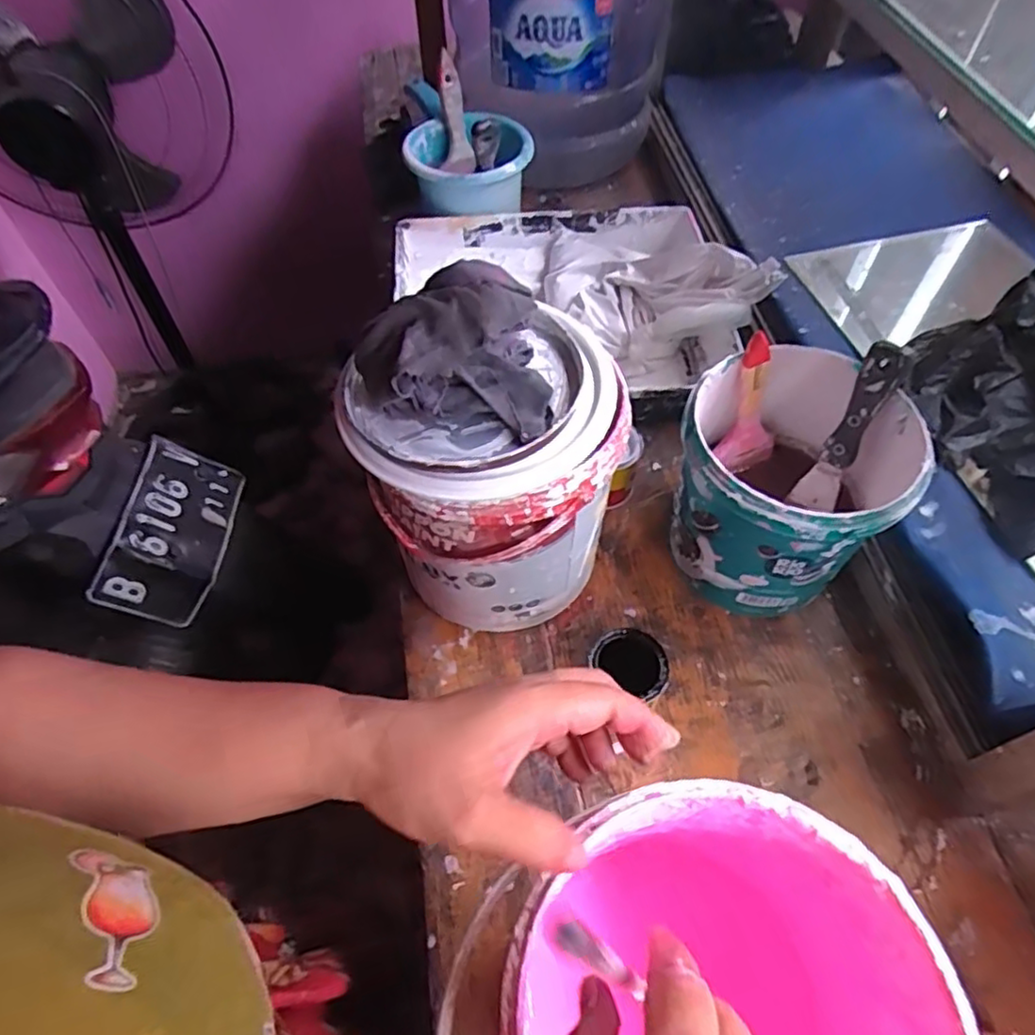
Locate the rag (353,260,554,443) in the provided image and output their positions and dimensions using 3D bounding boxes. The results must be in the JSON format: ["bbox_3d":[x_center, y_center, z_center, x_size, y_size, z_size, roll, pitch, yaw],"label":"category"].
[{"bbox_3d":[-0.038,-0.096,0.403,0.115,0.067,0.091,-12,56,-5],"label":"rag"}]

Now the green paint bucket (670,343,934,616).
[{"bbox_3d":[0.207,-0.020,0.535,0.159,0.150,0.153,-1,56,2],"label":"green paint bucket"}]

